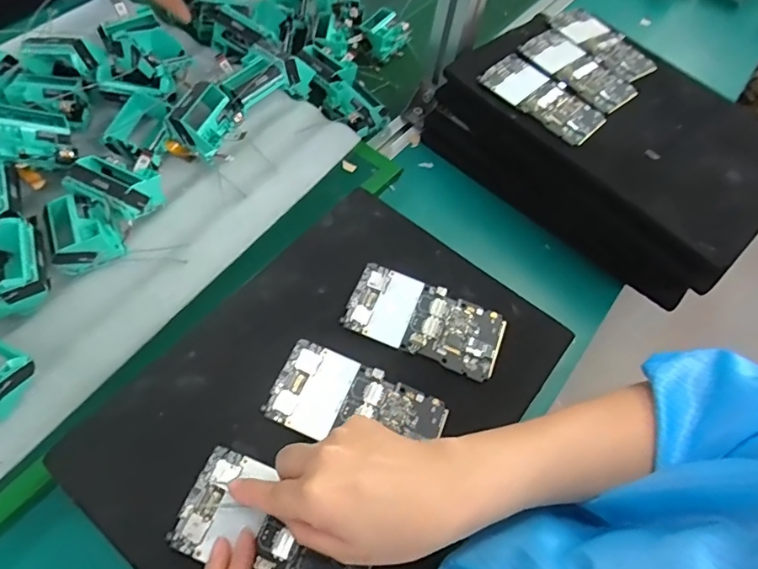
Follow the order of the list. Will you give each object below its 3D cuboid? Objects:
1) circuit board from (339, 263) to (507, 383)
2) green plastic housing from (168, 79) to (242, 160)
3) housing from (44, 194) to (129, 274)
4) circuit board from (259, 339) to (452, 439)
[{"bbox_3d":[0.040,0.031,0.423,0.131,0.009,0.067,22,60,6],"label":"circuit board"},{"bbox_3d":[-0.188,-0.176,0.528,0.051,0.055,0.072,23,60,8],"label":"green plastic housing"},{"bbox_3d":[-0.269,-0.050,0.441,0.053,0.031,0.064,-22,65,-19],"label":"housing"},{"bbox_3d":[-0.017,0.092,0.368,0.127,0.005,0.065,22,60,6],"label":"circuit board"}]

